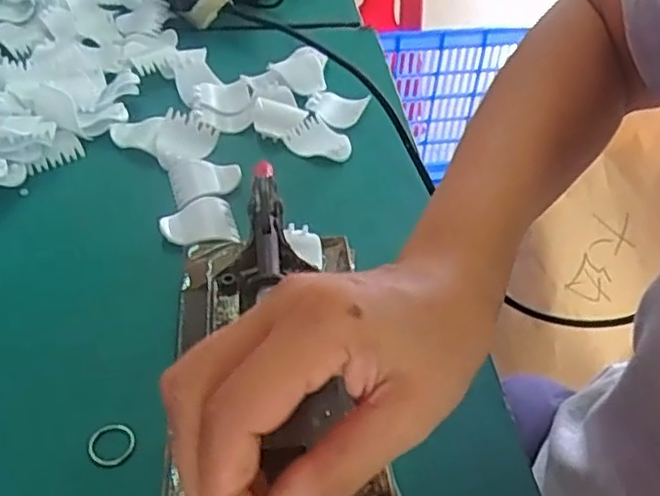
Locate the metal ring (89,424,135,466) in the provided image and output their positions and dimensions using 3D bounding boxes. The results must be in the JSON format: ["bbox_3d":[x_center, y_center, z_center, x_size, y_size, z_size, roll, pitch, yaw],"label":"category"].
[{"bbox_3d":[-0.102,0.091,0.324,0.021,0.004,0.021,3,44,-3],"label":"metal ring"}]

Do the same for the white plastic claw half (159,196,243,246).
[{"bbox_3d":[-0.082,-0.016,0.430,0.045,0.013,0.039,-11,47,-17],"label":"white plastic claw half"}]

